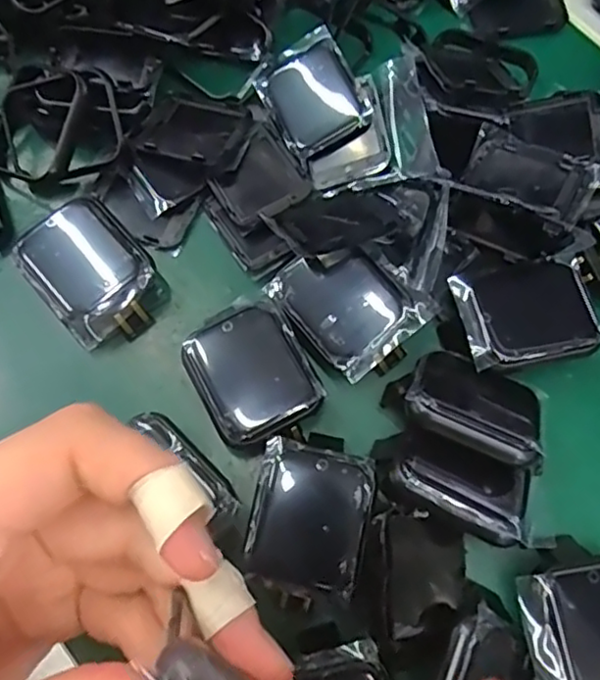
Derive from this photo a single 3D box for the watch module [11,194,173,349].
[{"bbox_3d":[-0.071,-0.022,0.216,0.035,0.019,0.047,-40,78,-12],"label":"watch module"}]

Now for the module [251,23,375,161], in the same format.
[{"bbox_3d":[0.004,-0.094,0.234,0.033,0.005,0.044,-27,76,9],"label":"module"}]

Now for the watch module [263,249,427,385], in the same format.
[{"bbox_3d":[0.016,-0.010,0.209,0.035,0.013,0.046,-36,77,-11],"label":"watch module"}]

